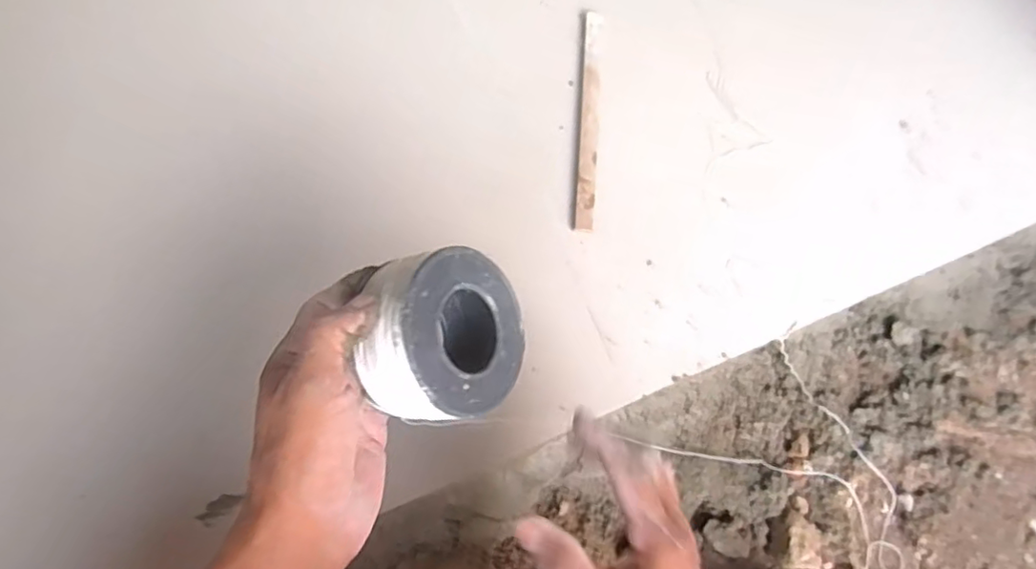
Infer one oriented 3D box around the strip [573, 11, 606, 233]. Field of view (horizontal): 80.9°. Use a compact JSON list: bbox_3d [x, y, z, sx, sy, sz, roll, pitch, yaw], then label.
[{"bbox_3d":[0.069,-0.159,0.577,0.018,0.008,0.224,5,77,-1],"label":"strip"}]

